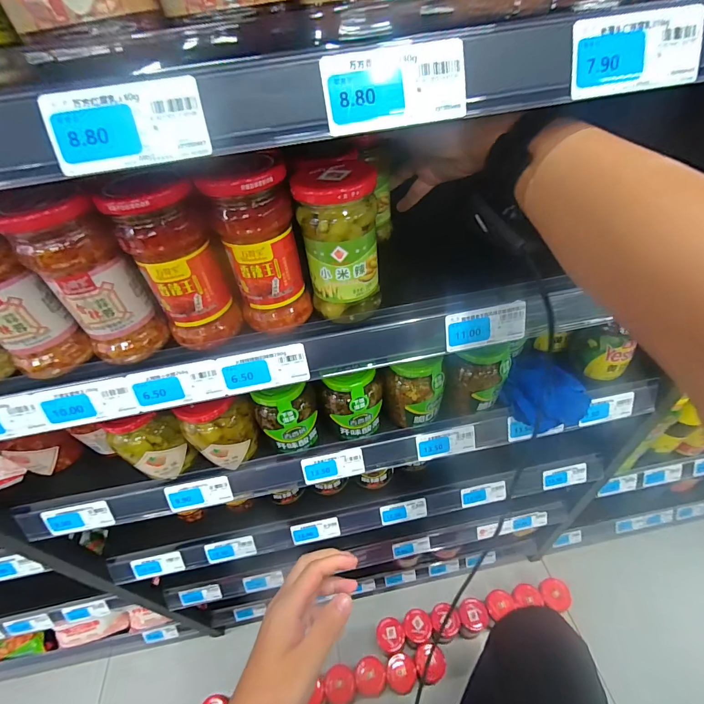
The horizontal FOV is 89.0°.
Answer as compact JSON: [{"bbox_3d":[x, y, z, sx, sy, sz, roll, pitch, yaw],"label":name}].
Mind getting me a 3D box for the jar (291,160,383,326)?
[{"bbox_3d":[-0.009,-0.091,0.312,0.061,0.125,0.059,-5,44,2],"label":"jar"}]

